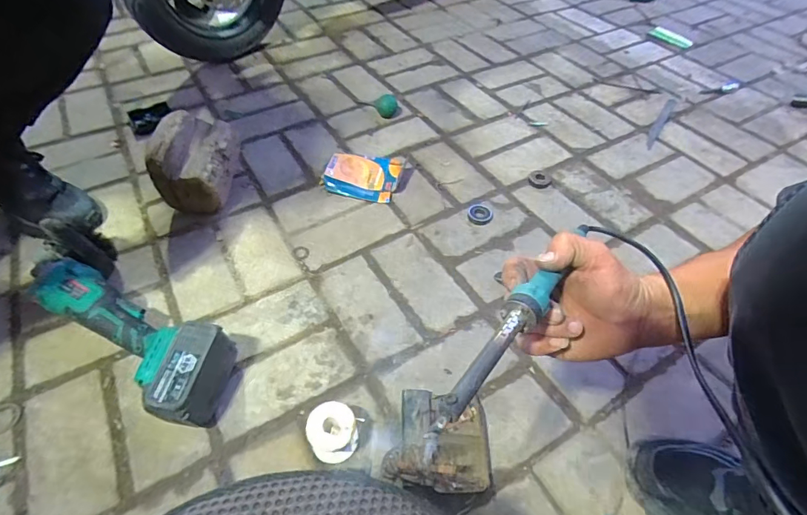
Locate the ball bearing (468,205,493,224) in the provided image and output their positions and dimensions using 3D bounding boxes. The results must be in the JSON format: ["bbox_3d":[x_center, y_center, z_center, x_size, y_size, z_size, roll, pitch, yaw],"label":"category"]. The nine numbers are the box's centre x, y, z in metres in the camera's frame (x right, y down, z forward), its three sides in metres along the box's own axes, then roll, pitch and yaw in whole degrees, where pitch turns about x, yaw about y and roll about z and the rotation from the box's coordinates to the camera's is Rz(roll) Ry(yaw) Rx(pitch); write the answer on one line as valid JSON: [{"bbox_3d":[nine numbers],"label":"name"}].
[{"bbox_3d":[0.138,-0.076,0.776,0.043,0.010,0.048,10,52,7],"label":"ball bearing"}]

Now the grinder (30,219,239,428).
[{"bbox_3d":[-0.368,0.082,0.581,0.366,0.088,0.114,30,54,21],"label":"grinder"}]

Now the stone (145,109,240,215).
[{"bbox_3d":[-0.363,-0.168,0.762,0.108,0.136,0.146,3,49,1],"label":"stone"}]

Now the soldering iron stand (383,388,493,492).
[{"bbox_3d":[0.046,0.216,0.516,0.117,0.032,0.107,9,50,6],"label":"soldering iron stand"}]

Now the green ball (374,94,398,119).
[{"bbox_3d":[-0.040,-0.341,0.977,0.053,0.040,0.046,3,52,1],"label":"green ball"}]

